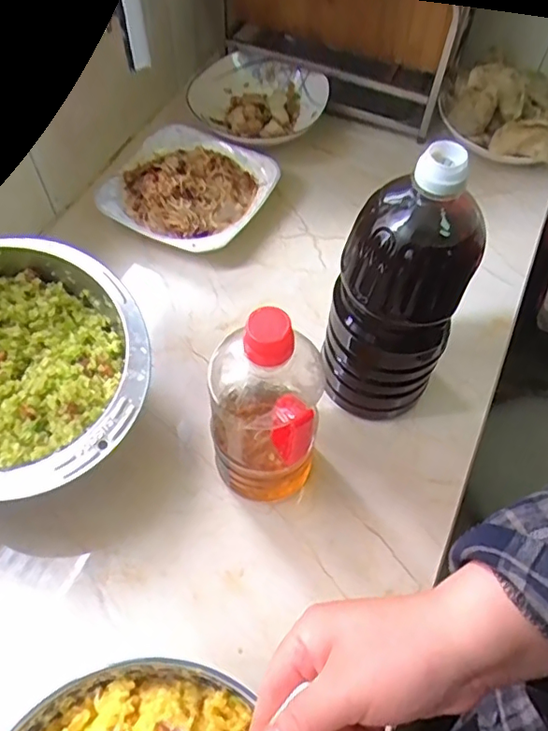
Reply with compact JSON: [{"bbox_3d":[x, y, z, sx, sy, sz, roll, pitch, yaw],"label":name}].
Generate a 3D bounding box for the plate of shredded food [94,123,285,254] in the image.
[{"bbox_3d":[-0.107,-0.224,0.699,0.190,0.043,0.181,25,62,10],"label":"plate of shredded food"}]

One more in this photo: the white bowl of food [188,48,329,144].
[{"bbox_3d":[-0.021,-0.368,0.786,0.162,0.054,0.165,2,61,-3],"label":"white bowl of food"}]

